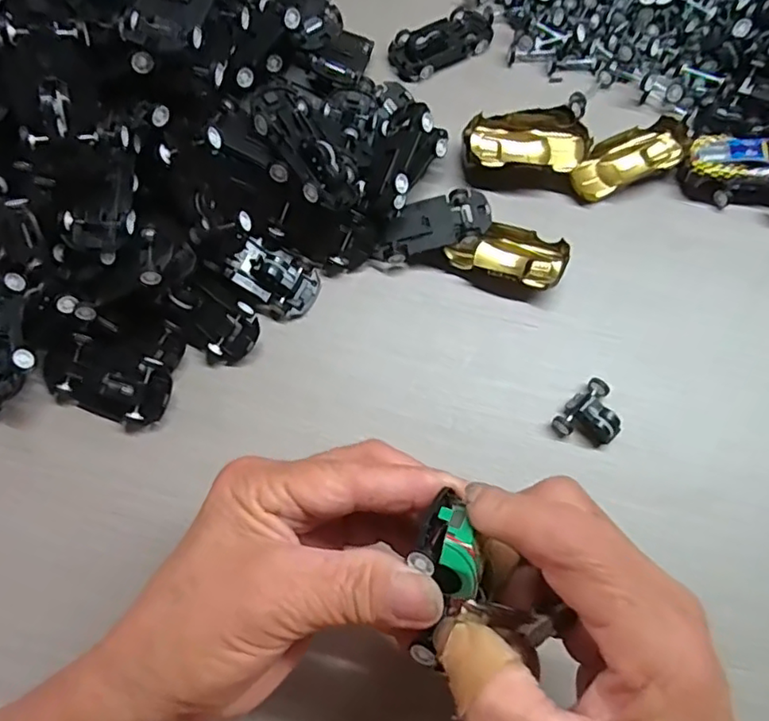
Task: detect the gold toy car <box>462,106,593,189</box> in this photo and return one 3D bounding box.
[{"bbox_3d":[0.078,-0.117,0.329,0.068,0.020,0.038,-1,73,-1],"label":"gold toy car"}]

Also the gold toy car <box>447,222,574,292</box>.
[{"bbox_3d":[0.066,-0.057,0.311,0.058,0.018,0.032,20,74,6],"label":"gold toy car"}]

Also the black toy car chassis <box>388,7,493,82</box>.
[{"bbox_3d":[0.035,-0.193,0.357,0.065,0.013,0.031,-32,76,-9],"label":"black toy car chassis"}]

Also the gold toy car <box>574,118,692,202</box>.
[{"bbox_3d":[0.137,-0.114,0.332,0.069,0.013,0.029,-22,75,-7],"label":"gold toy car"}]

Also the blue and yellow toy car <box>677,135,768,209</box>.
[{"bbox_3d":[0.198,-0.103,0.323,0.064,0.023,0.035,9,73,3],"label":"blue and yellow toy car"}]

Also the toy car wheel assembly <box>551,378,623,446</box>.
[{"bbox_3d":[0.102,0.027,0.287,0.027,0.012,0.033,39,77,11],"label":"toy car wheel assembly"}]

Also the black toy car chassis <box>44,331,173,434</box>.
[{"bbox_3d":[-0.134,0.010,0.287,0.061,0.018,0.033,21,74,6],"label":"black toy car chassis"}]

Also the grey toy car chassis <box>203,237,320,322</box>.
[{"bbox_3d":[-0.058,-0.043,0.300,0.050,0.016,0.033,41,73,-14],"label":"grey toy car chassis"}]

